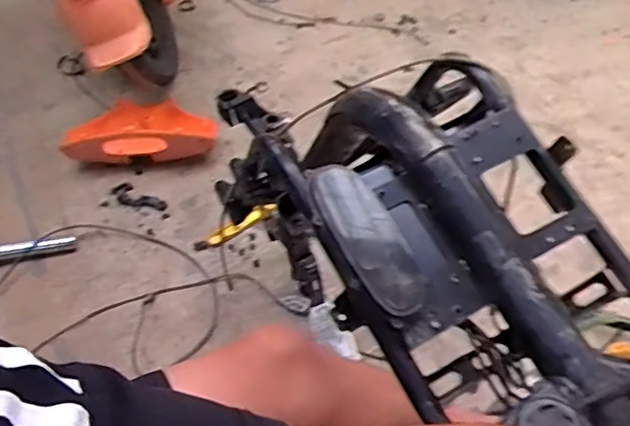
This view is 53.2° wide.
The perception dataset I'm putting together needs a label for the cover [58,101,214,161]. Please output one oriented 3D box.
[{"bbox_3d":[-0.341,-0.180,1.244,0.282,0.099,0.163,-3,53,3],"label":"cover"}]

